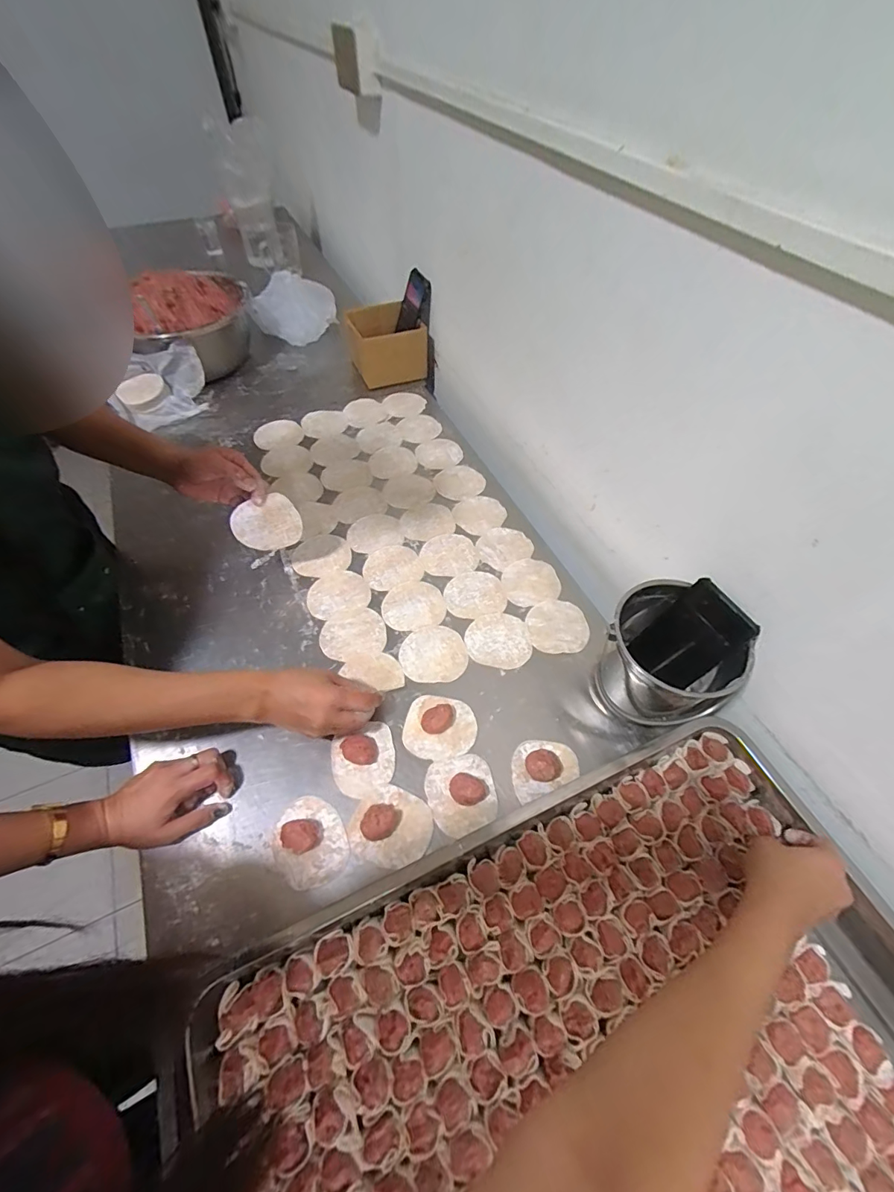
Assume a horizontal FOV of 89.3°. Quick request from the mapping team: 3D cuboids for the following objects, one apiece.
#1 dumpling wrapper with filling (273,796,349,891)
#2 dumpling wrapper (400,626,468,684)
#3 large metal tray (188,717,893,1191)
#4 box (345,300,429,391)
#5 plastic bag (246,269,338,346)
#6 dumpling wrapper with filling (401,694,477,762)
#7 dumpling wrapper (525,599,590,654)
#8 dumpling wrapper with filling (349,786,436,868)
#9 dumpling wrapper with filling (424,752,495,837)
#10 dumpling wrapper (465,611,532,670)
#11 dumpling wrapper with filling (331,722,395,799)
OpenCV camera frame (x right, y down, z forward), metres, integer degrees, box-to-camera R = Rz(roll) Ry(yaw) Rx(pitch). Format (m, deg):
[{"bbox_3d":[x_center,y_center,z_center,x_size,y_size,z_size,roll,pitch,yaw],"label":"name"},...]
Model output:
[{"bbox_3d":[-0.143,0.251,0.465,0.068,0.023,0.084,-23,60,-14],"label":"dumpling wrapper with filling"},{"bbox_3d":[-0.018,0.076,0.593,0.084,0.004,0.078,0,57,0],"label":"dumpling wrapper"},{"bbox_3d":[0.130,0.383,0.364,0.611,0.051,0.385,-20,60,-13],"label":"large metal tray"},{"bbox_3d":[-0.126,-0.531,0.953,0.152,0.096,0.145,-13,58,-8],"label":"box"},{"bbox_3d":[-0.343,-0.648,1.035,0.175,0.081,0.181,3,57,2],"label":"plastic bag"},{"bbox_3d":[-0.008,0.153,0.533,0.083,0.018,0.076,0,57,0],"label":"dumpling wrapper with filling"},{"bbox_3d":[0.151,0.042,0.621,0.083,0.005,0.083,0,57,0],"label":"dumpling wrapper"},{"bbox_3d":[-0.058,0.238,0.472,0.082,0.022,0.072,22,60,13],"label":"dumpling wrapper with filling"},{"bbox_3d":[0.016,0.214,0.493,0.073,0.020,0.078,0,57,0],"label":"dumpling wrapper with filling"},{"bbox_3d":[0.069,0.058,0.608,0.086,0.004,0.080,0,57,0],"label":"dumpling wrapper"},{"bbox_3d":[-0.093,0.184,0.509,0.072,0.022,0.069,-22,60,-14],"label":"dumpling wrapper with filling"}]

